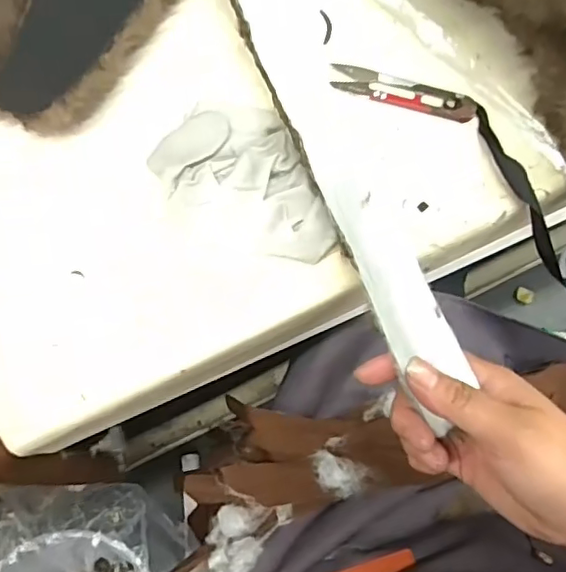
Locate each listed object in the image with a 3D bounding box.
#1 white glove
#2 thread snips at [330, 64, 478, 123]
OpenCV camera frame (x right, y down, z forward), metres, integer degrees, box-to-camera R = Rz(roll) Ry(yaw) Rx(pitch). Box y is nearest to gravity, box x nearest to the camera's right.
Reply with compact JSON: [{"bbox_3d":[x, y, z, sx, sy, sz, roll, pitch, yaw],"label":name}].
[{"bbox_3d":[-0.027,-0.060,0.364,0.086,0.017,0.120,-22,73,-5],"label":"white glove"},{"bbox_3d":[0.080,-0.129,0.384,0.095,0.005,0.027,15,74,7],"label":"thread snips"}]

